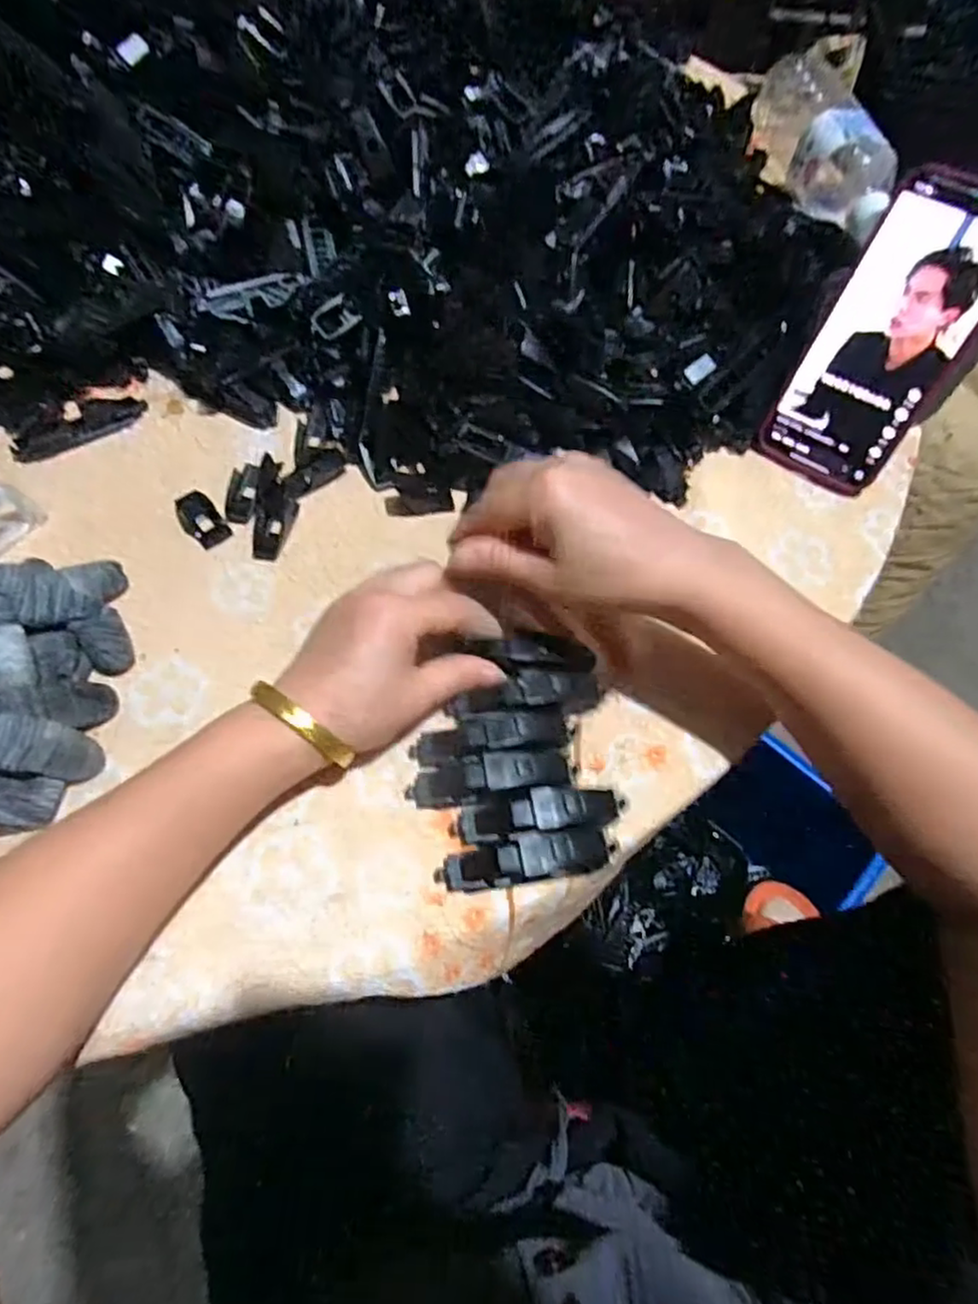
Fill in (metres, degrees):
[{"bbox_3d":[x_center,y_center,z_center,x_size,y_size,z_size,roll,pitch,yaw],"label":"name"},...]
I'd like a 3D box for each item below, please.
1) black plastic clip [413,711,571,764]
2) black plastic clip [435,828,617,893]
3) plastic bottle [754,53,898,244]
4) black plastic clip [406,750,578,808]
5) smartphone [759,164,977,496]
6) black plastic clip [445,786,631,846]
[{"bbox_3d":[0.001,0.042,0.326,0.078,0.019,0.019,-5,64,-3],"label":"black plastic clip"},{"bbox_3d":[0.017,0.095,0.303,0.080,0.019,0.018,-8,64,-5],"label":"black plastic clip"},{"bbox_3d":[0.284,-0.430,0.559,0.069,0.071,0.217,-4,63,-3],"label":"plastic bottle"},{"bbox_3d":[0.001,0.060,0.318,0.080,0.020,0.019,-6,64,-4],"label":"black plastic clip"},{"bbox_3d":[0.233,-0.179,0.386,0.082,0.164,0.008,31,34,18],"label":"smartphone"},{"bbox_3d":[0.023,0.075,0.311,0.080,0.020,0.018,-6,64,-4],"label":"black plastic clip"}]

